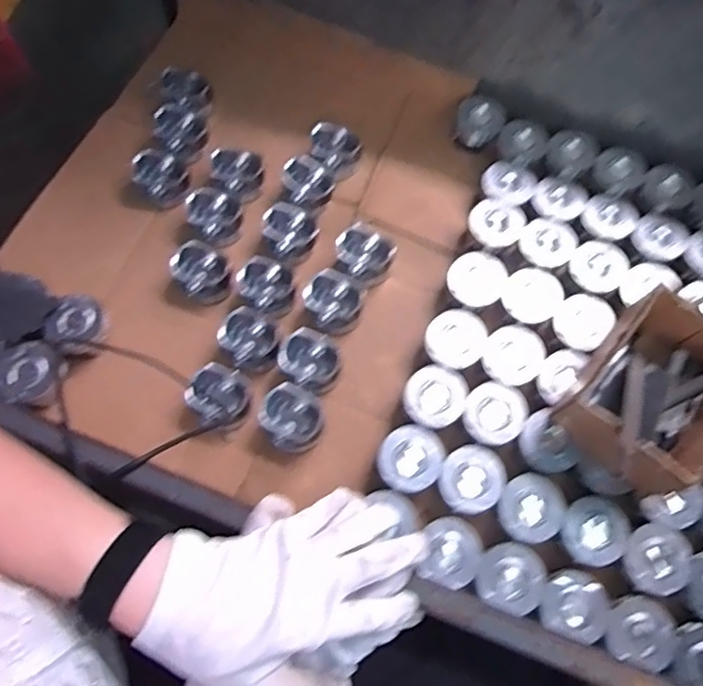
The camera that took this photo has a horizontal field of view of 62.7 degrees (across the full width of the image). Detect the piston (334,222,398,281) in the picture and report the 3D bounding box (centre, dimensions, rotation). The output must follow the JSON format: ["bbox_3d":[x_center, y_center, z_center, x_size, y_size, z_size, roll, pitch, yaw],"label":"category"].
[{"bbox_3d":[0.019,-0.124,0.822,0.076,0.052,0.074,1,69,-2],"label":"piston"}]

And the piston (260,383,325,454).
[{"bbox_3d":[-0.072,0.095,0.732,0.076,0.044,0.079,-35,74,-14],"label":"piston"}]

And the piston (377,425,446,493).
[{"bbox_3d":[0.072,0.147,0.720,0.081,0.042,0.077,-27,73,-12],"label":"piston"}]

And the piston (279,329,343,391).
[{"bbox_3d":[-0.051,0.024,0.758,0.078,0.042,0.074,20,70,5],"label":"piston"}]

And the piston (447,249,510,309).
[{"bbox_3d":[0.171,-0.082,0.801,0.082,0.040,0.078,-33,74,-13],"label":"piston"}]

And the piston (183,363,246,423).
[{"bbox_3d":[-0.170,0.068,0.740,0.066,0.058,0.067,1,69,-2],"label":"piston"}]

